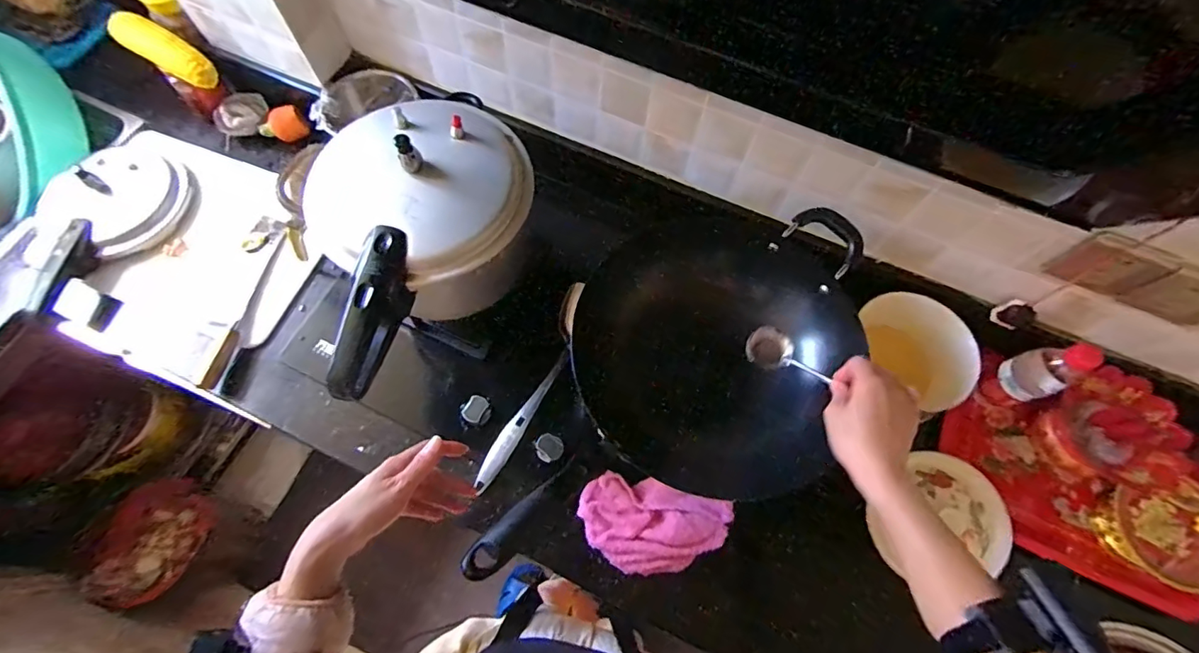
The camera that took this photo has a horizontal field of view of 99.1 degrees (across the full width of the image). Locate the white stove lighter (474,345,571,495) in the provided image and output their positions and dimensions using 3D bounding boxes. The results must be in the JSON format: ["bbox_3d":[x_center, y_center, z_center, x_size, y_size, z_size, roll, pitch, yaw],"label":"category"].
[{"bbox_3d":[-0.112,0.131,0.746,0.029,0.024,0.231,27,69,9],"label":"white stove lighter"}]

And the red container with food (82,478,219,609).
[{"bbox_3d":[-0.962,0.471,1.118,0.157,0.100,0.253,7,68,1],"label":"red container with food"}]

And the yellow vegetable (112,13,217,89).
[{"bbox_3d":[-0.702,-0.446,0.826,0.184,0.060,0.058,34,71,12],"label":"yellow vegetable"}]

